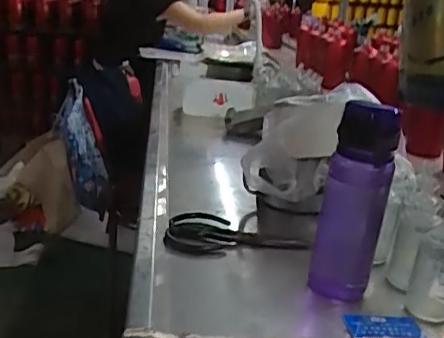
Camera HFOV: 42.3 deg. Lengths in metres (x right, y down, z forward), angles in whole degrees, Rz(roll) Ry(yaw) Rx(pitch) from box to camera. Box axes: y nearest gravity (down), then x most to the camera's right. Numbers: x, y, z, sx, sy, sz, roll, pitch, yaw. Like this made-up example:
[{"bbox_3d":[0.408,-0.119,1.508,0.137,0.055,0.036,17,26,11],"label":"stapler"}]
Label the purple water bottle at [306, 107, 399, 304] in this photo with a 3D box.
[{"bbox_3d":[0.150,0.040,0.661,0.076,0.222,0.070,8,19,12],"label":"purple water bottle"}]

